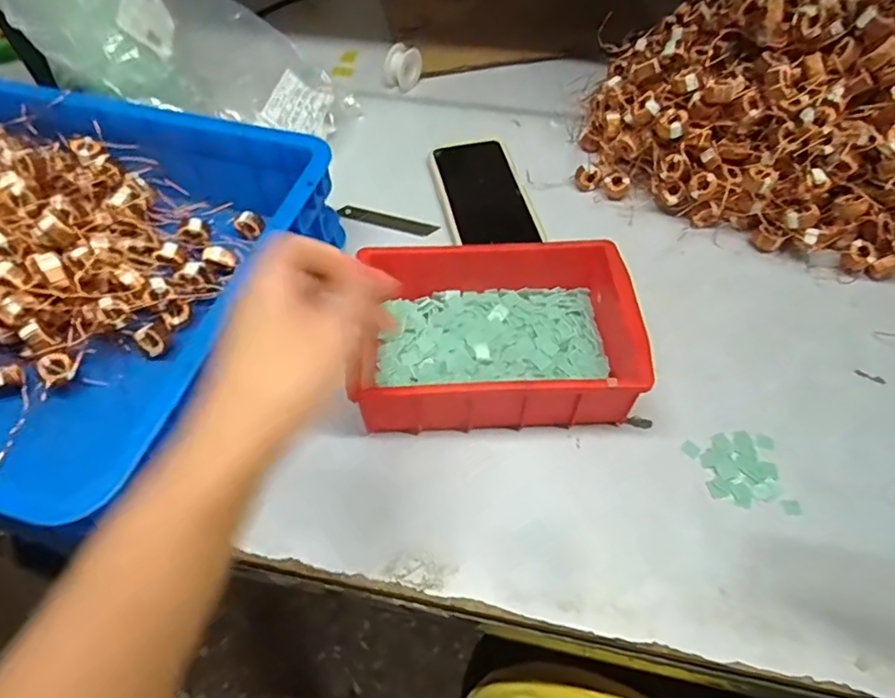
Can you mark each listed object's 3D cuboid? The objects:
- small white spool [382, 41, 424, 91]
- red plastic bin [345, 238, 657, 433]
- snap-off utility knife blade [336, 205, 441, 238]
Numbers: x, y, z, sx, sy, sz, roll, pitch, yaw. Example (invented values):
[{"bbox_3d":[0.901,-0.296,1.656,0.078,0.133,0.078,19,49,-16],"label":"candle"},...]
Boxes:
[{"bbox_3d":[-0.050,-0.327,0.654,0.032,0.037,0.039,25,60,16],"label":"small white spool"},{"bbox_3d":[0.033,-0.012,0.424,0.199,0.066,0.136,-1,56,0],"label":"red plastic bin"},{"bbox_3d":[-0.057,-0.122,0.546,0.097,0.005,0.019,15,54,7],"label":"snap-off utility knife blade"}]

